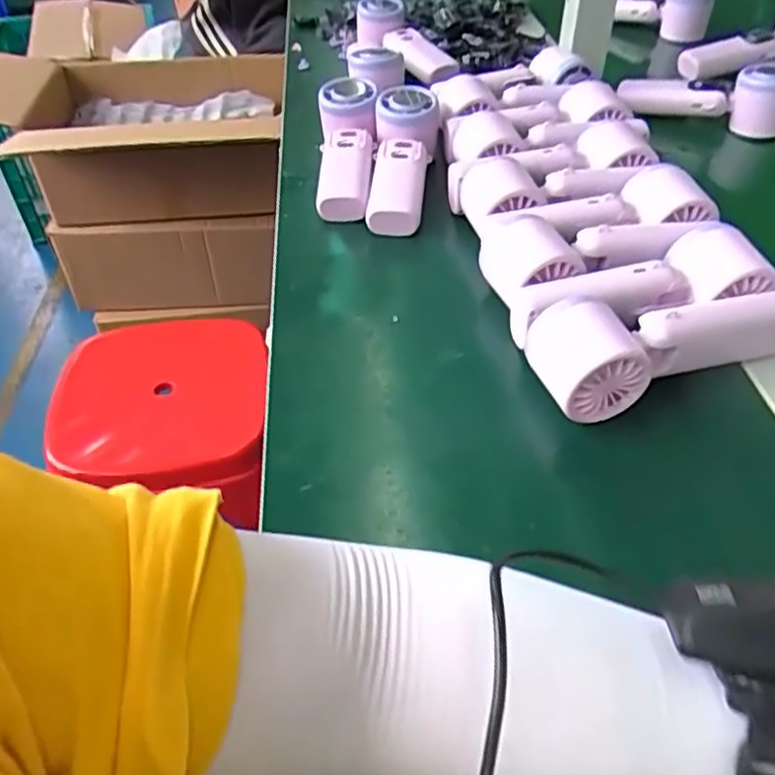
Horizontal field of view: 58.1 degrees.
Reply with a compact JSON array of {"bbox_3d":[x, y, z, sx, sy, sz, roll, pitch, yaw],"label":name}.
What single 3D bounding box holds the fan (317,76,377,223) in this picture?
[{"bbox_3d":[-0.035,-0.209,0.604,0.048,0.040,0.154,0,60,0],"label":"fan"}]

